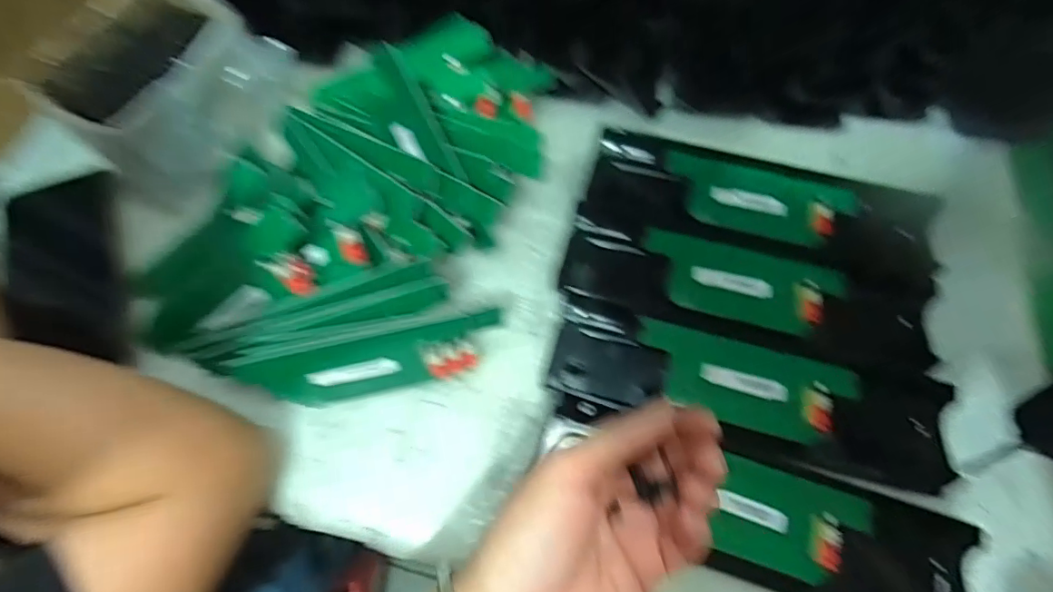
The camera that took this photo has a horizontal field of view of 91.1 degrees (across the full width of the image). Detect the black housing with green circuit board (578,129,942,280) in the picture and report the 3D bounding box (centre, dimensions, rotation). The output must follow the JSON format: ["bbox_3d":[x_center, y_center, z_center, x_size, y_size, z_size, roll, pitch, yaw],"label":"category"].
[{"bbox_3d":[0.161,-0.066,0.364,0.233,0.016,0.077,15,69,4],"label":"black housing with green circuit board"}]

